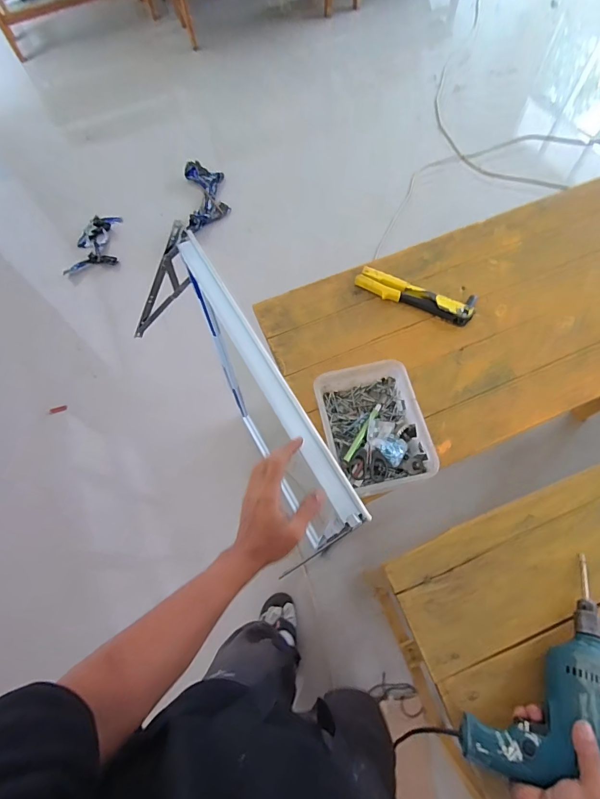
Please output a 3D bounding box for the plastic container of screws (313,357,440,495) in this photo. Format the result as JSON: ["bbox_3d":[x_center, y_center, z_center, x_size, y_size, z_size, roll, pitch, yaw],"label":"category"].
[{"bbox_3d":[0.129,0.046,0.678,0.165,0.054,0.227,-12,64,-3],"label":"plastic container of screws"}]

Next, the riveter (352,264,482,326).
[{"bbox_3d":[0.240,-0.221,0.803,0.247,0.036,0.069,20,67,12],"label":"riveter"}]

